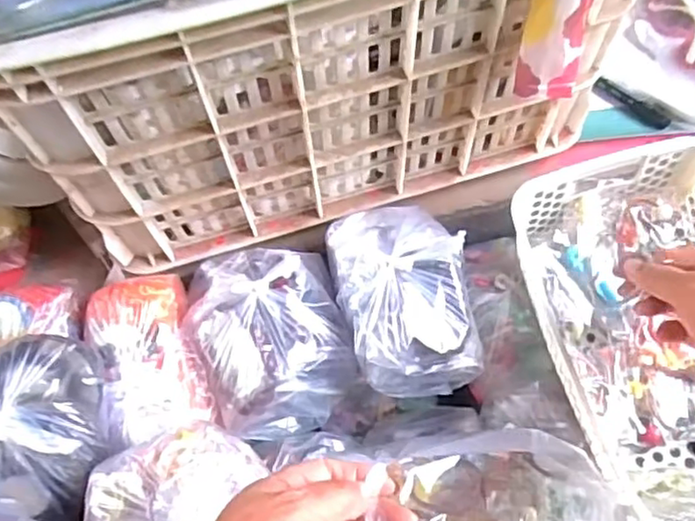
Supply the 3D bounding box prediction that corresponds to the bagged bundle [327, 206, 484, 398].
[{"bbox_3d":[0.048,0.024,0.585,0.112,0.076,0.176,-10,62,-2],"label":"bagged bundle"}]

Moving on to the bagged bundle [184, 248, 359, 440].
[{"bbox_3d":[-0.069,0.064,0.582,0.132,0.071,0.172,-17,62,-6],"label":"bagged bundle"}]

